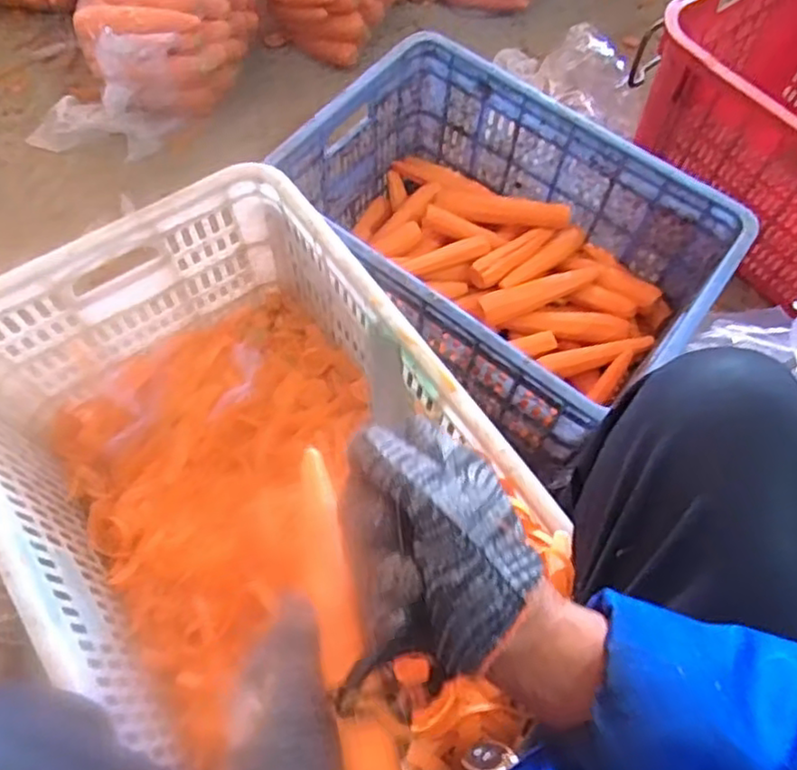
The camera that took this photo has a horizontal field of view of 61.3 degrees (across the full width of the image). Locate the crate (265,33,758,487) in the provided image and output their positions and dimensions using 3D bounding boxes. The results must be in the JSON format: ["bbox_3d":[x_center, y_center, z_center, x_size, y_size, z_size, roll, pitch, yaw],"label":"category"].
[{"bbox_3d":[0.123,-0.183,0.907,0.523,0.234,0.351,35,69,14],"label":"crate"}]

